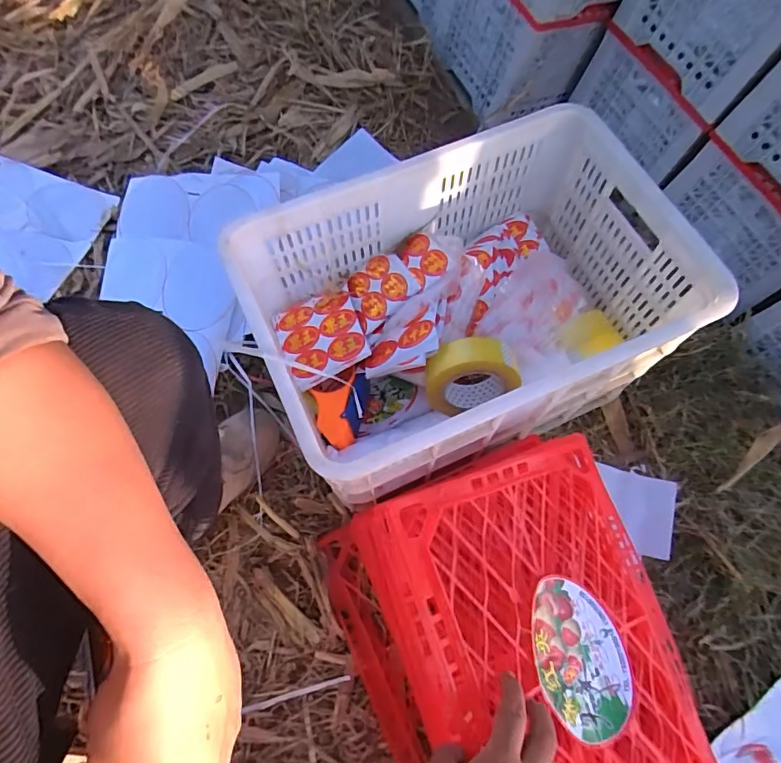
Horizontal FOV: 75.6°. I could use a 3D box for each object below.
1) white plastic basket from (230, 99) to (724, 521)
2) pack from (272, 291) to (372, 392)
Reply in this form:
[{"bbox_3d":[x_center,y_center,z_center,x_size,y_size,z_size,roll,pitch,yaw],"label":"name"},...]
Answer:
[{"bbox_3d":[0.089,-0.103,0.702,0.537,0.268,0.375,-21,74,-17],"label":"white plastic basket"},{"bbox_3d":[-0.103,-0.068,0.748,0.121,0.019,0.128,-24,71,6],"label":"pack"}]

